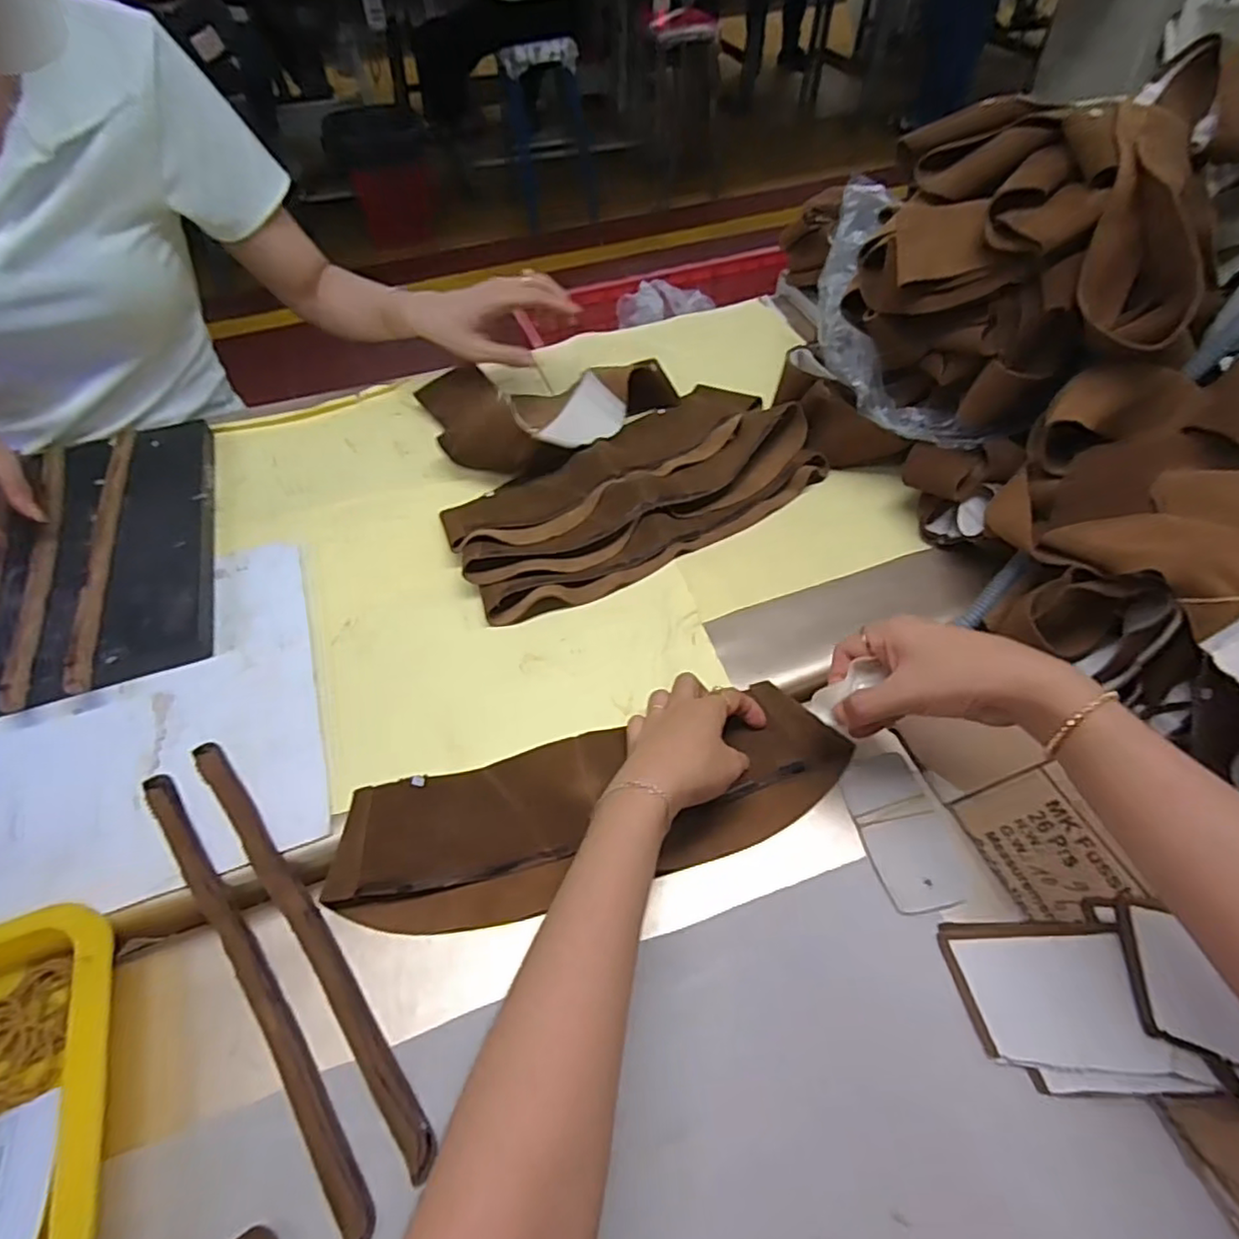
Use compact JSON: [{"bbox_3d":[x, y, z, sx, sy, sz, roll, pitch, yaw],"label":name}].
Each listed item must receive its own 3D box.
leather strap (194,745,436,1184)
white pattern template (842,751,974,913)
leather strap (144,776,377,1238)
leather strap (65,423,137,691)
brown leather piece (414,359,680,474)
[{"bbox_3d":[-0.201,0.191,0.412,0.021,0.009,0.309,-34,62,-23],"label":"leather strap"},{"bbox_3d":[0.195,0.142,0.445,0.060,0.006,0.104,-8,55,-7],"label":"white pattern template"},{"bbox_3d":[-0.228,0.213,0.396,0.019,0.007,0.310,-34,62,-23],"label":"leather strap"},{"bbox_3d":[-0.454,-0.068,0.573,0.021,0.004,0.315,-13,55,-14],"label":"leather strap"},{"bbox_3d":[-0.070,-0.222,0.676,0.256,0.063,0.137,-11,55,-9],"label":"brown leather piece"}]

